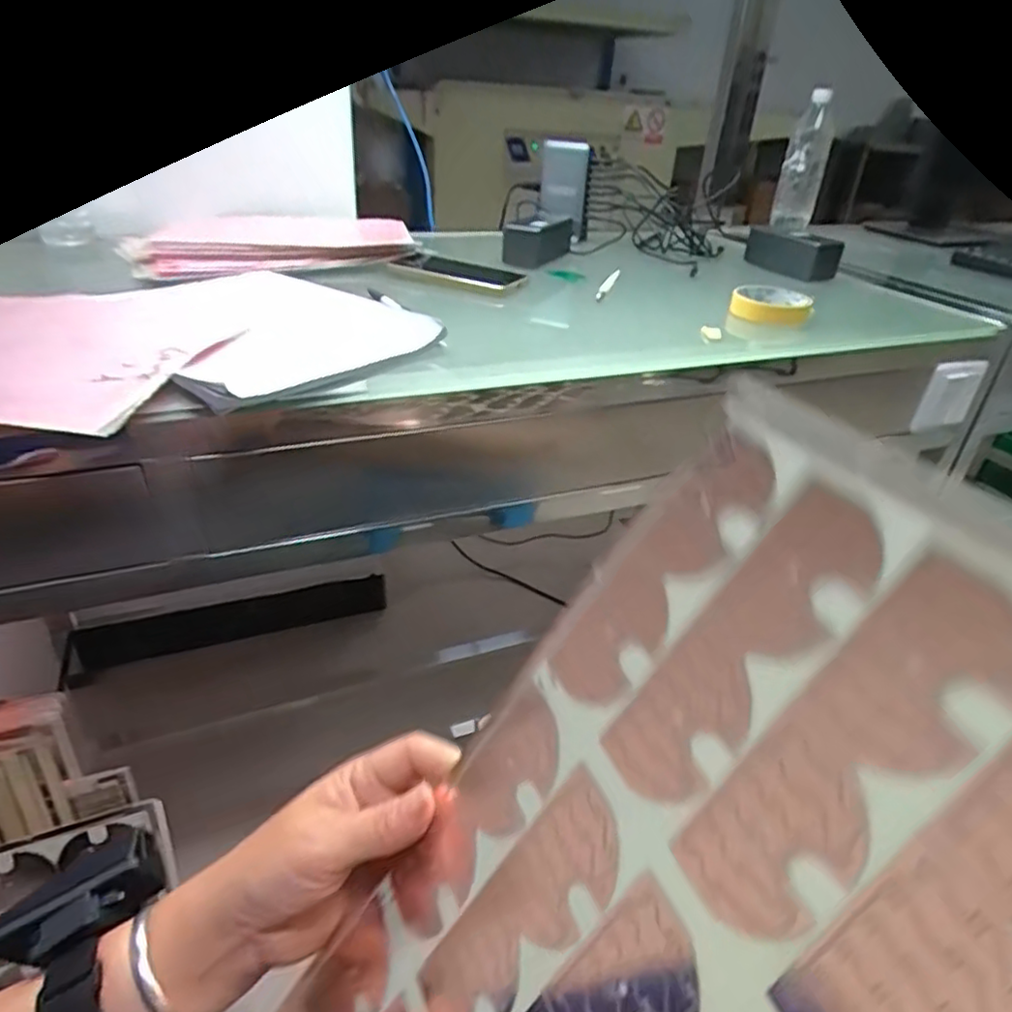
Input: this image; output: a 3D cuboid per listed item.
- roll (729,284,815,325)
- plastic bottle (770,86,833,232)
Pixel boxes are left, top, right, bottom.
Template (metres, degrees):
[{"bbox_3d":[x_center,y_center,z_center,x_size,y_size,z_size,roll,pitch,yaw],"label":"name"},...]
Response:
[{"bbox_3d":[0.305,-0.230,0.754,0.084,0.030,0.084,14,35,19],"label":"roll"},{"bbox_3d":[0.526,-0.604,1.163,0.067,0.219,0.055,16,35,22],"label":"plastic bottle"}]

